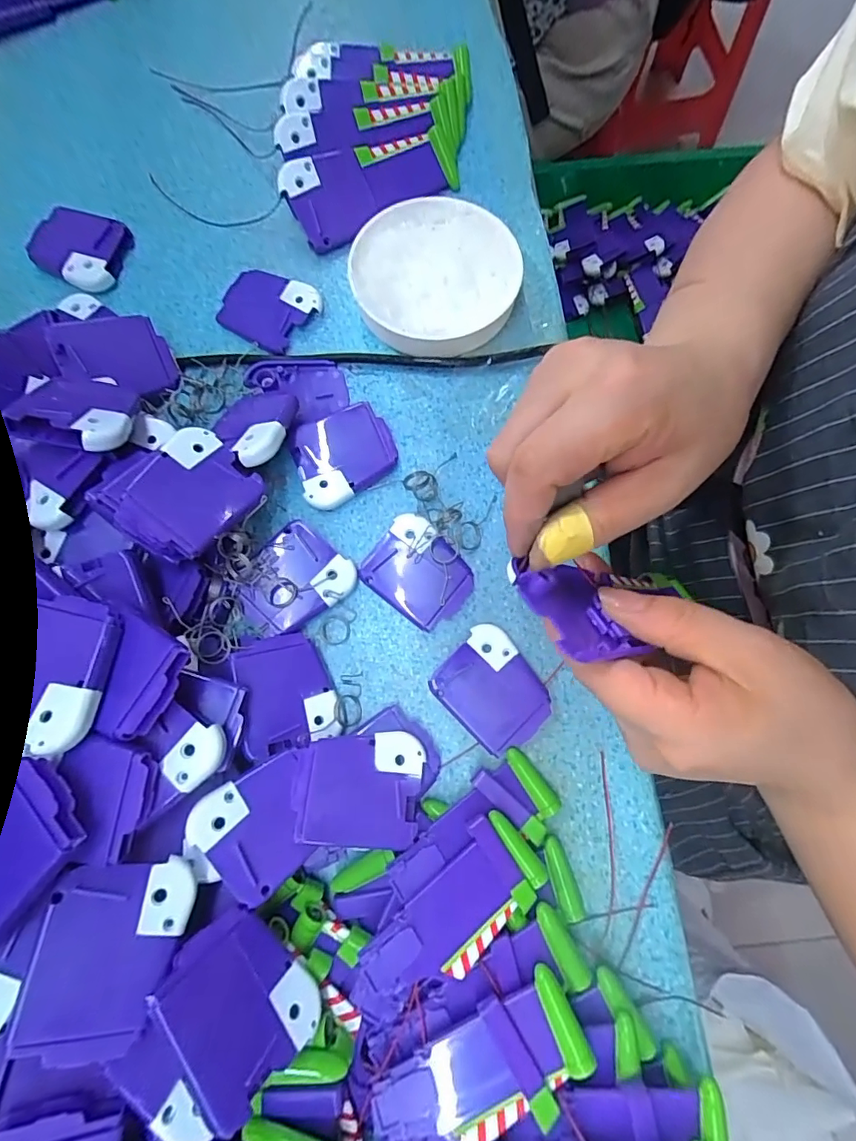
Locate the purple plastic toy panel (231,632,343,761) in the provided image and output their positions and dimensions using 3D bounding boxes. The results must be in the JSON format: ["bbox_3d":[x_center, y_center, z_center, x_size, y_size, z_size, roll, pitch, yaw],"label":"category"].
[{"bbox_3d":[-0.075,0.064,0.260,0.048,0.006,0.060,-10,73,-24],"label":"purple plastic toy panel"}]

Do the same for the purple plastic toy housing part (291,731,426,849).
[{"bbox_3d":[-0.034,0.105,0.236,0.061,0.004,0.051,10,61,-11],"label":"purple plastic toy housing part"}]

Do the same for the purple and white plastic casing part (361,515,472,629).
[{"bbox_3d":[-0.005,0.001,0.287,0.061,0.009,0.050,39,80,8],"label":"purple and white plastic casing part"}]

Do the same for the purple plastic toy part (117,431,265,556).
[{"bbox_3d":[-0.119,-0.041,0.246,0.050,0.004,0.059,38,60,-10],"label":"purple plastic toy part"}]

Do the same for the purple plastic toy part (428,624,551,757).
[{"bbox_3d":[0.037,0.068,0.273,0.050,0.007,0.060,-43,81,-9],"label":"purple plastic toy part"}]

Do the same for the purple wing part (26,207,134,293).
[{"bbox_3d":[-0.239,-0.219,0.331,0.060,0.014,0.050,19,78,4],"label":"purple wing part"}]

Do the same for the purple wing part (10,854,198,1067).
[{"bbox_3d":[-0.123,0.149,0.189,0.050,0.004,0.060,14,57,-23],"label":"purple wing part"}]

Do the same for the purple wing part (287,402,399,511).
[{"bbox_3d":[-0.051,-0.071,0.297,0.059,0.014,0.051,-22,78,-5],"label":"purple wing part"}]

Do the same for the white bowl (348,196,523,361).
[{"bbox_3d":[0.004,-0.186,0.316,0.101,0.026,0.104,0,77,-1],"label":"white bowl"}]

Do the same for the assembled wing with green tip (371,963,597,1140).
[{"bbox_3d":[0.023,0.214,0.207,0.089,0.015,0.040,-25,65,-8],"label":"assembled wing with green tip"}]

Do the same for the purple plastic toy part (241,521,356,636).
[{"bbox_3d":[-0.076,0.006,0.277,0.051,0.004,0.058,40,80,2],"label":"purple plastic toy part"}]

